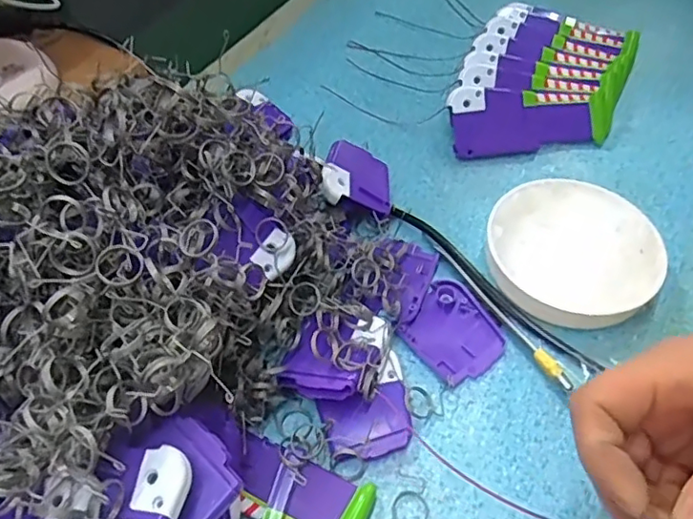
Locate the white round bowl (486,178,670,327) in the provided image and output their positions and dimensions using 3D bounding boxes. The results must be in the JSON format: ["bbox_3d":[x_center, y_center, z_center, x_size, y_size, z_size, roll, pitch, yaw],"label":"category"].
[{"bbox_3d":[0.146,-0.006,0.380,0.105,0.025,0.105,-1,53,1],"label":"white round bowl"}]

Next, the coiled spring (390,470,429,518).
[{"bbox_3d":[0.030,0.127,0.300,0.023,0.004,0.033,21,56,16],"label":"coiled spring"}]

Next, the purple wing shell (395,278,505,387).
[{"bbox_3d":[0.065,0.043,0.357,0.052,0.007,0.059,-37,61,-24],"label":"purple wing shell"}]

